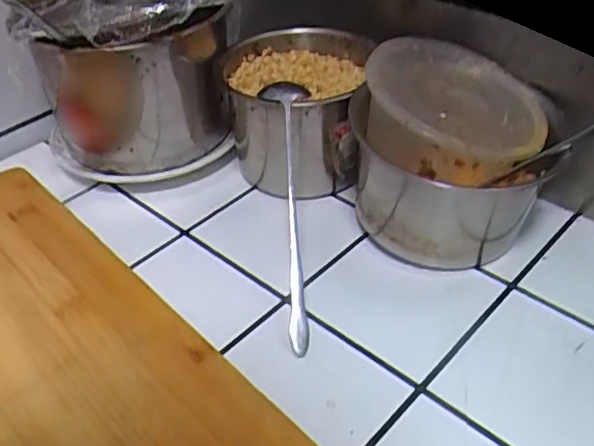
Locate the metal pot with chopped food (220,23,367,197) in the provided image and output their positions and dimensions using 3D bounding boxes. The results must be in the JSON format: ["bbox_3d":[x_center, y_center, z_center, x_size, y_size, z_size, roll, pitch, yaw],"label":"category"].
[{"bbox_3d":[0.001,-0.085,0.486,0.110,0.084,0.121,-7,41,-4],"label":"metal pot with chopped food"}]

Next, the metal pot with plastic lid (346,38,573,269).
[{"bbox_3d":[0.099,-0.049,0.416,0.105,0.105,0.123,-18,42,-15],"label":"metal pot with plastic lid"}]

